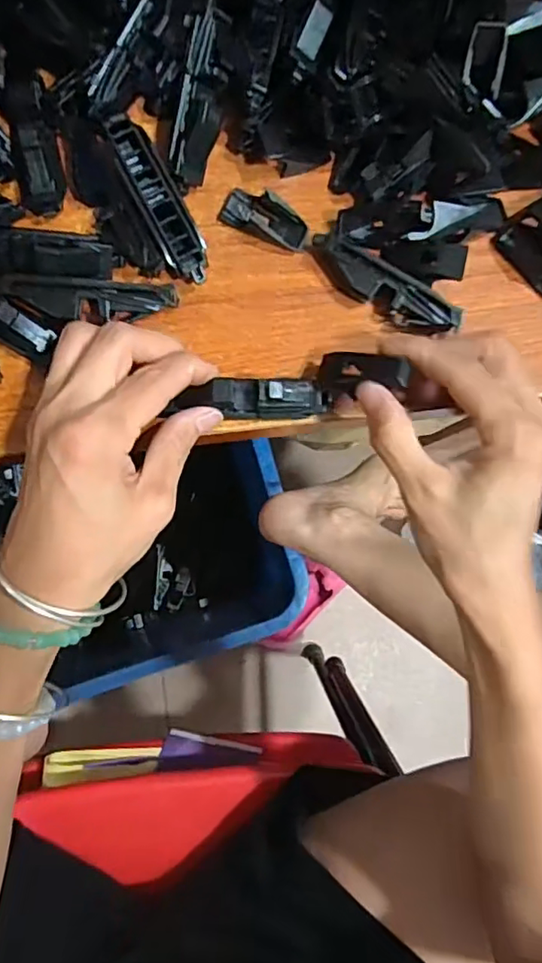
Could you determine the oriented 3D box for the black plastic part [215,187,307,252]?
[{"bbox_3d":[-0.002,-0.130,0.281,0.042,0.010,0.019,23,82,-4],"label":"black plastic part"}]

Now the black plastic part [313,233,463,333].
[{"bbox_3d":[0.054,-0.093,0.280,0.077,0.018,0.015,31,82,-3],"label":"black plastic part"}]

